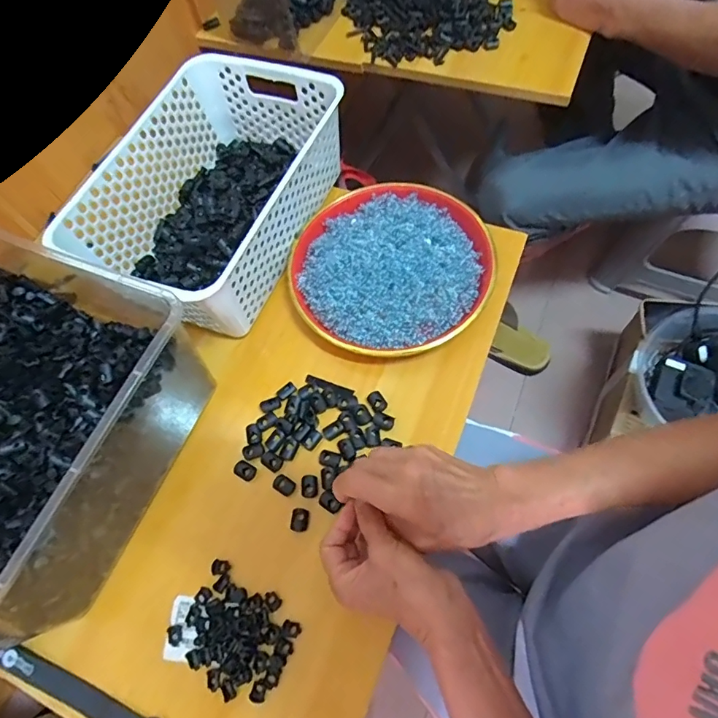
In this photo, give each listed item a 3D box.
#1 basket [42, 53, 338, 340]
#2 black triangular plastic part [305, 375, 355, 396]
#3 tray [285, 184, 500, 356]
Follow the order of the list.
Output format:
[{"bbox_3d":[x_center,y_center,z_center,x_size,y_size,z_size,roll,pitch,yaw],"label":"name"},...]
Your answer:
[{"bbox_3d":[-0.161,-0.192,0.516,0.198,0.096,0.285,21,70,14],"label":"basket"},{"bbox_3d":[-0.031,0.028,0.480,0.053,0.007,0.012,19,70,14],"label":"black triangular plastic part"},{"bbox_3d":[0.033,-0.103,0.507,0.211,0.027,0.203,-2,66,5],"label":"tray"}]

